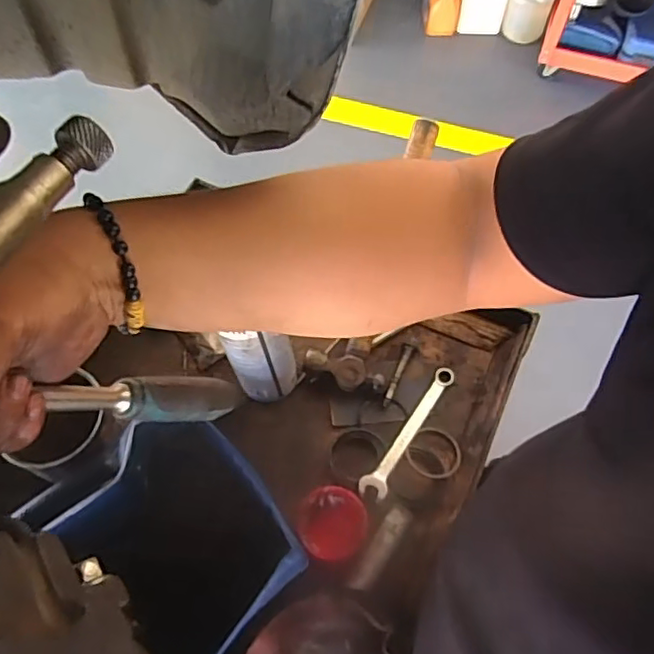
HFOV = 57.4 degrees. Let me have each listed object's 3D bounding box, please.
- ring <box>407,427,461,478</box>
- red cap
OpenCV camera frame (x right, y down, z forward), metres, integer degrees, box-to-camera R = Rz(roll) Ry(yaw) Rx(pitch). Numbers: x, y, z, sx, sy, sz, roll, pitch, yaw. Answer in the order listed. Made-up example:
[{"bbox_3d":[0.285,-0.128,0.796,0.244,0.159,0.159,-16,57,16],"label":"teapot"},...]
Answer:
[{"bbox_3d":[0.115,0.134,0.636,0.055,0.004,0.058,4,55,-5],"label":"ring"},{"bbox_3d":[0.005,0.190,0.579,0.063,0.029,0.064,0,64,0],"label":"red cap"}]

